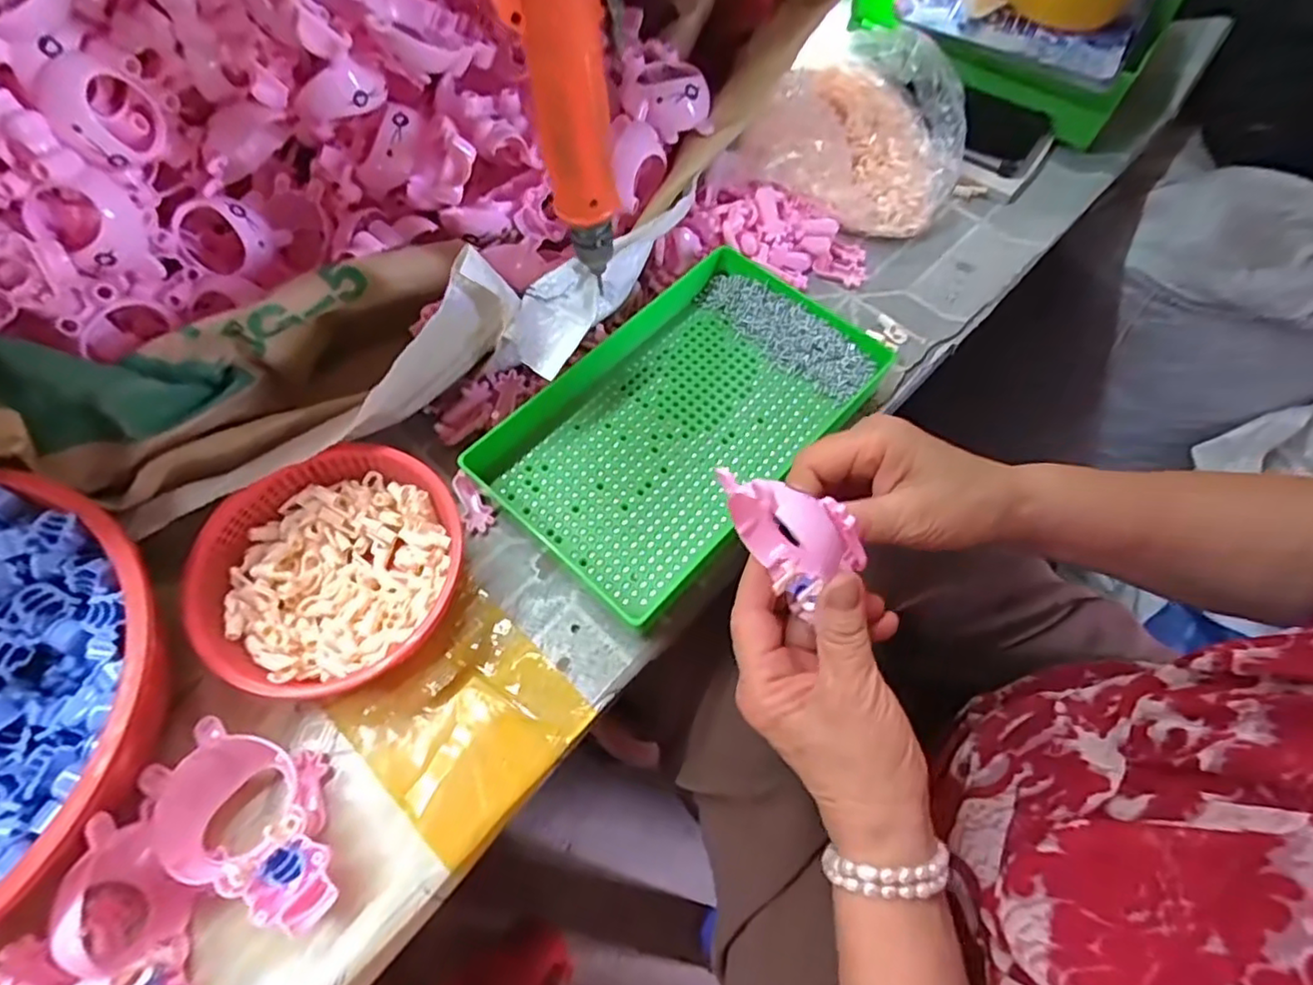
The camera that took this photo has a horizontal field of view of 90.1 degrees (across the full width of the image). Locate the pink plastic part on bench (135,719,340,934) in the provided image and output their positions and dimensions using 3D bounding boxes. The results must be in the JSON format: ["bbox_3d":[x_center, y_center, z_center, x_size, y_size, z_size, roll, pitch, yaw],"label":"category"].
[{"bbox_3d":[-0.187,0.155,0.311,0.100,0.033,0.060,21,64,10],"label":"pink plastic part on bench"}]

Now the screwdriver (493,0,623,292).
[{"bbox_3d":[-0.040,-0.185,0.289,0.038,0.189,0.031,30,66,14],"label":"screwdriver"}]

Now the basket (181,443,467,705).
[{"bbox_3d":[-0.176,0.043,0.360,0.124,0.046,0.132,0,63,-1],"label":"basket"}]

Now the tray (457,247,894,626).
[{"bbox_3d":[0.015,-0.047,0.418,0.155,0.034,0.243,39,69,17],"label":"tray"}]

